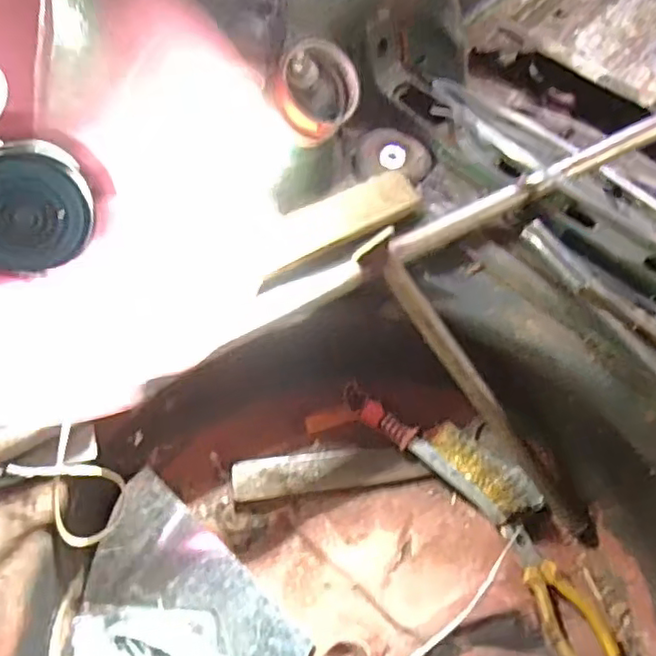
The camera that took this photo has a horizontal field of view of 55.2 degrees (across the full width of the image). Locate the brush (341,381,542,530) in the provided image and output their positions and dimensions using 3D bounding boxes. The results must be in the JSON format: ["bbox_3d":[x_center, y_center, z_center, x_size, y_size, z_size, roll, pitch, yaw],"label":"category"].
[{"bbox_3d":[0.125,0.129,0.698,0.233,0.033,0.060,36,71,17],"label":"brush"}]

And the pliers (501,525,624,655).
[{"bbox_3d":[0.230,0.270,0.623,0.055,0.024,0.159,-25,66,-9],"label":"pliers"}]

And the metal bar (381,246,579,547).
[{"bbox_3d":[0.157,0.068,0.643,0.033,0.021,0.383,-38,96,-14],"label":"metal bar"}]

